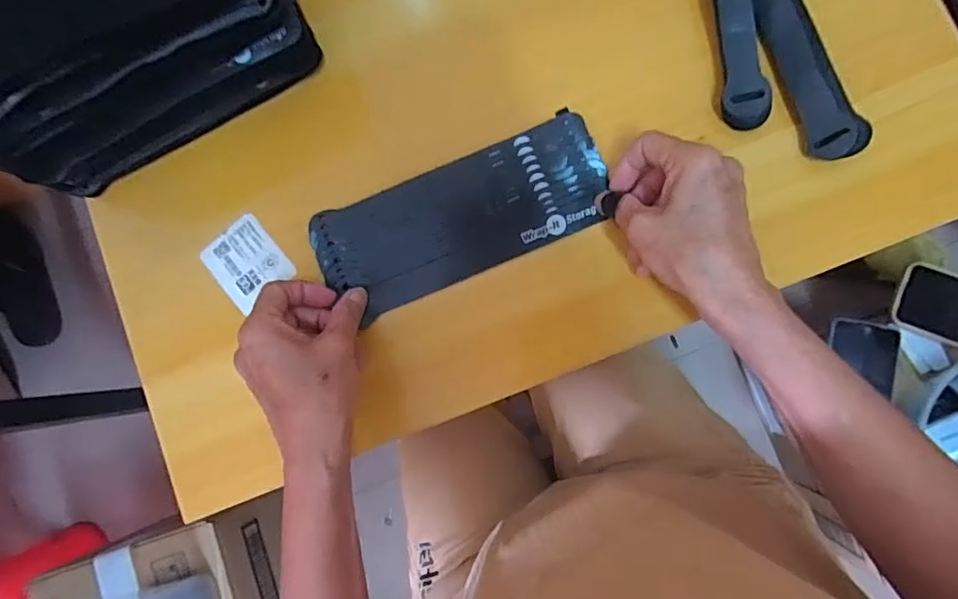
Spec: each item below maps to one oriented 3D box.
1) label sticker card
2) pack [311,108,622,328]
[{"bbox_3d":[-0.166,-0.027,0.389,0.047,0.005,0.055,-40,85,-1],"label":"label sticker card"},{"bbox_3d":[-0.012,-0.057,0.372,0.197,0.013,0.078,-21,84,4],"label":"pack"}]

